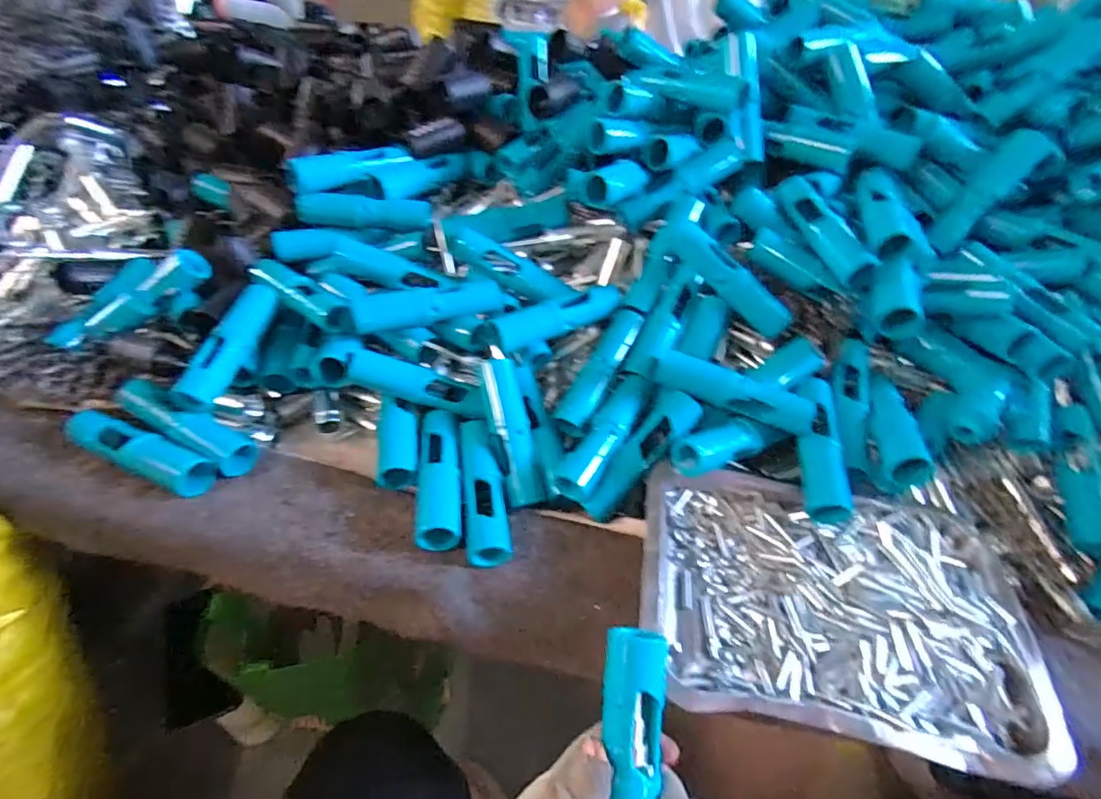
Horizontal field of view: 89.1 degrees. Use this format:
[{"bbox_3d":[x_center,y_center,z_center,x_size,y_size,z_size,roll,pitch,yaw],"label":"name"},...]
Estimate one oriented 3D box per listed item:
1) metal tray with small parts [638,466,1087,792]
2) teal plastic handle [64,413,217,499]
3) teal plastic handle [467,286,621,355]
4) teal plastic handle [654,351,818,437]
[{"bbox_3d":[0.187,0.135,0.382,0.251,0.036,0.181,11,45,5],"label":"metal tray with small parts"},{"bbox_3d":[-0.315,0.042,0.431,0.122,0.028,0.034,21,47,15],"label":"teal plastic handle"},{"bbox_3d":[-0.002,-0.072,0.489,0.130,0.026,0.030,-19,48,-3],"label":"teal plastic handle"},{"bbox_3d":[0.144,-0.006,0.441,0.125,0.024,0.024,22,47,15],"label":"teal plastic handle"}]

